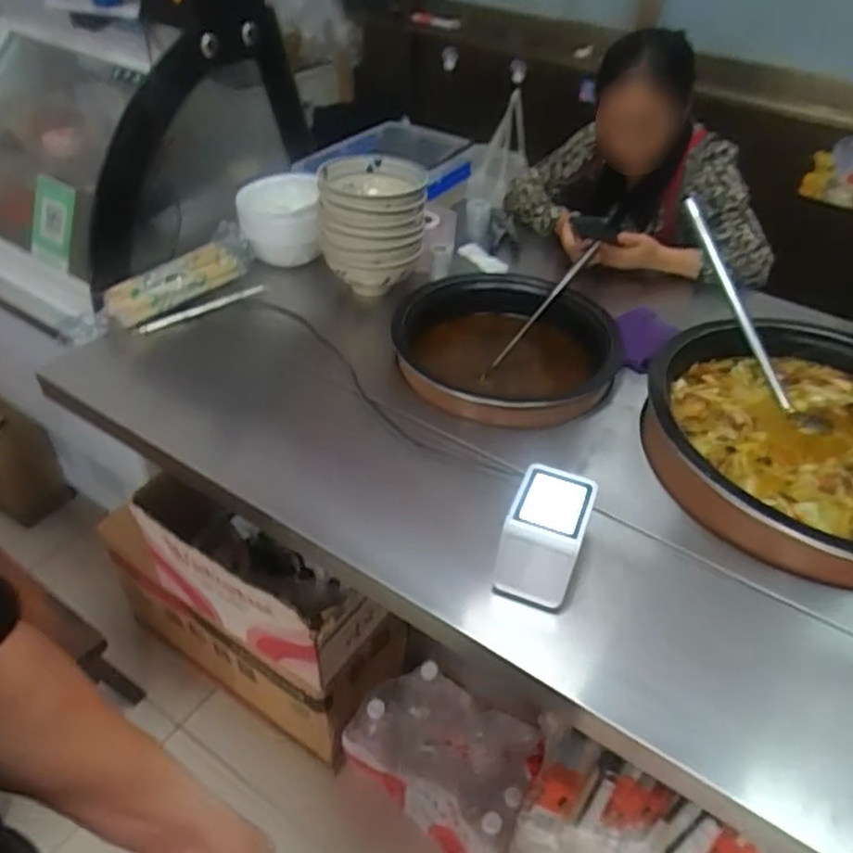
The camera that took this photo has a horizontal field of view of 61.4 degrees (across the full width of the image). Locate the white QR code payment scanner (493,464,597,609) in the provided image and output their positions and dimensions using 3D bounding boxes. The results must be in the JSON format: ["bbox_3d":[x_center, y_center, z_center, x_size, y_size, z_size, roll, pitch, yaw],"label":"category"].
[{"bbox_3d":[0.138,0.127,0.844,0.090,0.097,0.142,17,45,14],"label":"white QR code payment scanner"}]

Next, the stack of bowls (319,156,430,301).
[{"bbox_3d":[-0.094,-0.346,1.261,0.180,0.191,0.177,0,44,-3],"label":"stack of bowls"}]

